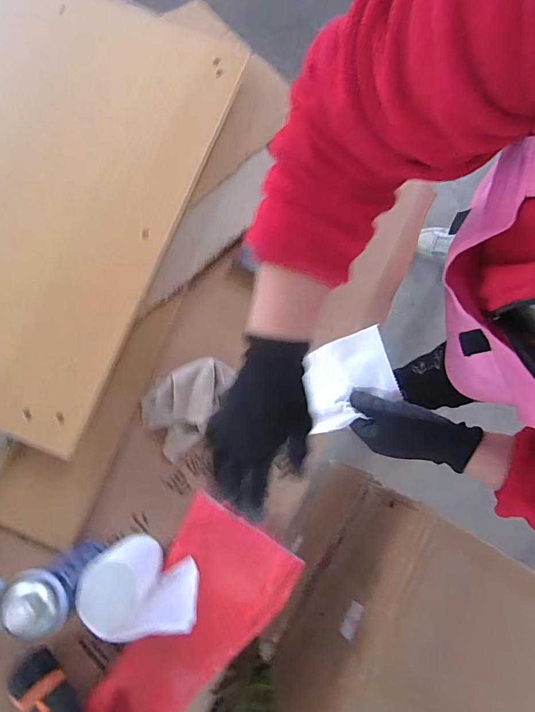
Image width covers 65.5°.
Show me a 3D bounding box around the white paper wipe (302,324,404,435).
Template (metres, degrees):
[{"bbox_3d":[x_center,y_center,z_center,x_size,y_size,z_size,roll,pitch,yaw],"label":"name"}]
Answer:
[{"bbox_3d":[0.096,0.028,0.489,0.101,0.014,0.100,-19,72,17],"label":"white paper wipe"}]

